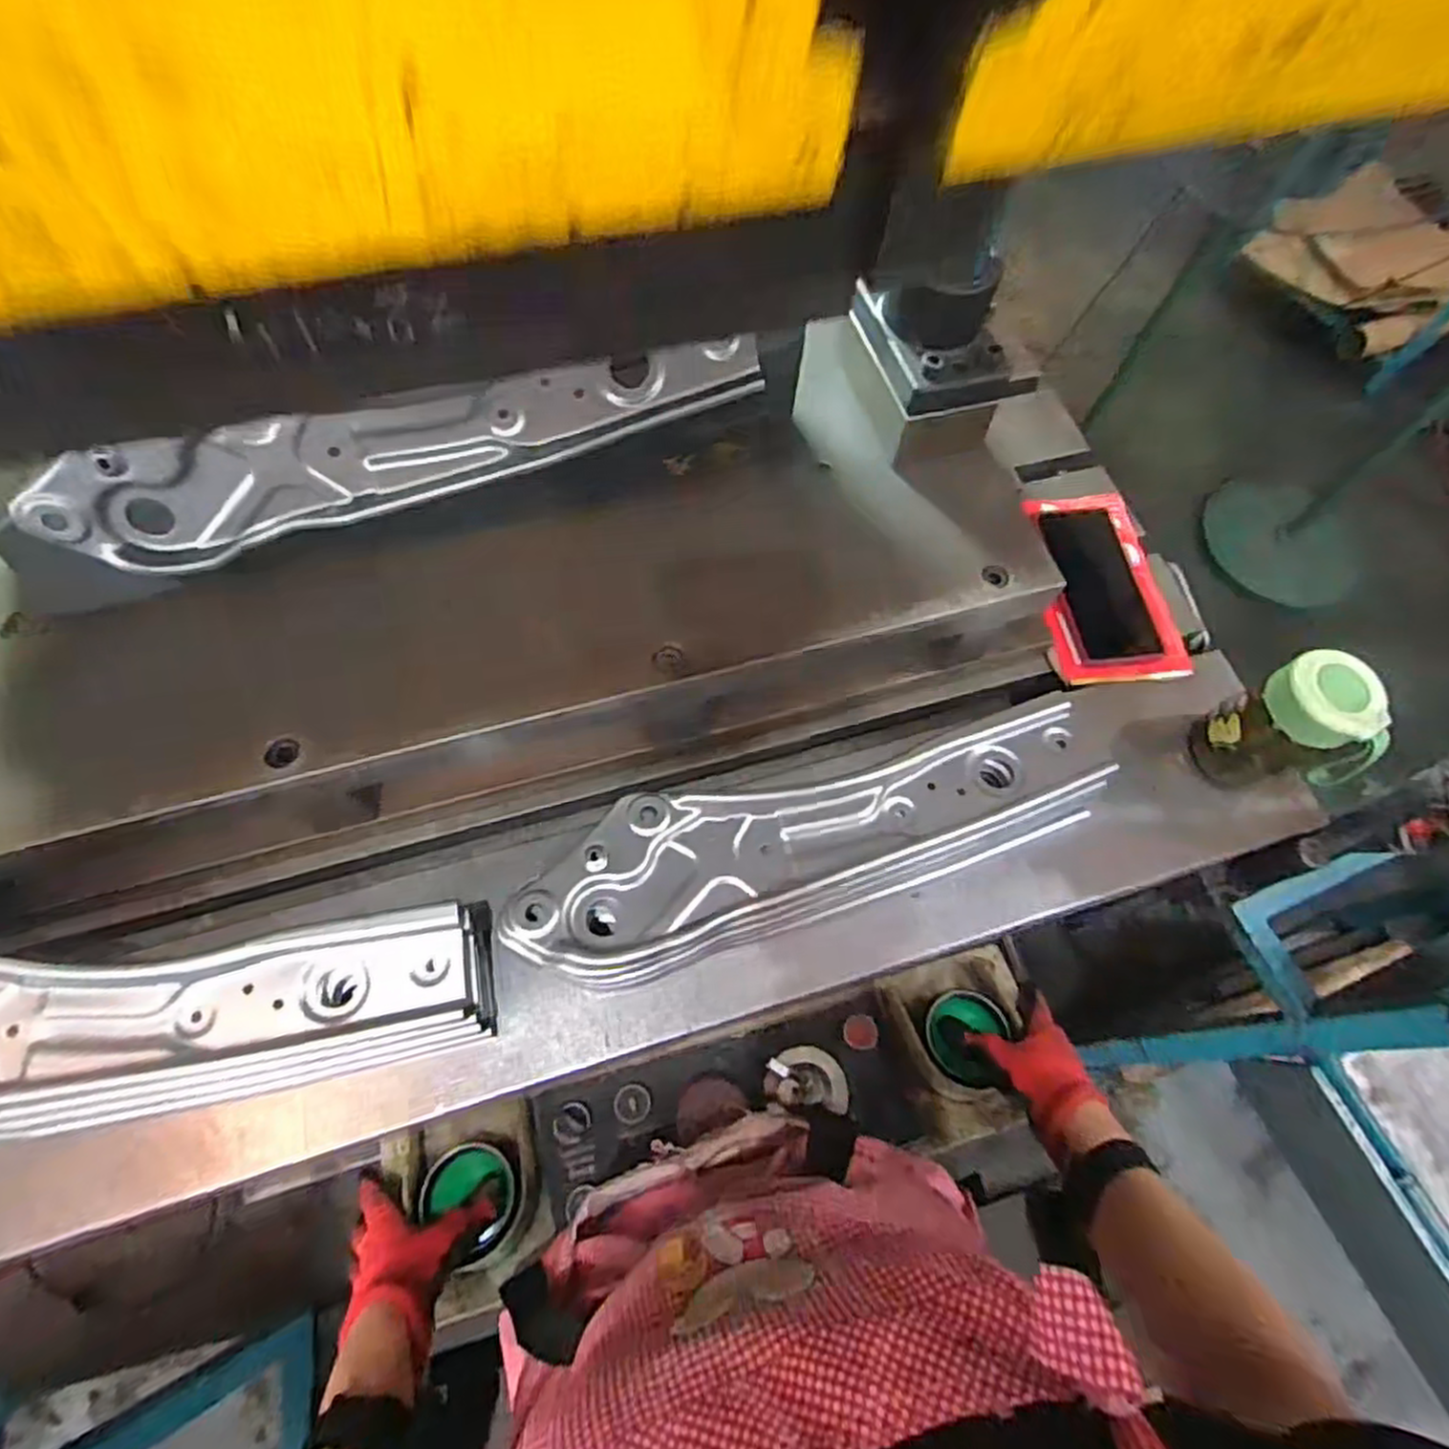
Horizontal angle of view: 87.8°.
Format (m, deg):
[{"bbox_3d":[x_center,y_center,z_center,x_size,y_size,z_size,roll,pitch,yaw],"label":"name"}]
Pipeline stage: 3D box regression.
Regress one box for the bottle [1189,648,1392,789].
[{"bbox_3d":[0.425,0.011,0.570,0.063,0.127,0.091,-20,68,-12],"label":"bottle"}]

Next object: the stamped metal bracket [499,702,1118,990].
[{"bbox_3d":[0.070,0.080,0.551,0.447,0.072,0.115,-18,68,-11],"label":"stamped metal bracket"}]

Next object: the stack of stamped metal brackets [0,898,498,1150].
[{"bbox_3d":[-0.377,0.195,0.476,0.437,0.065,0.125,-3,66,-4],"label":"stack of stamped metal brackets"}]

